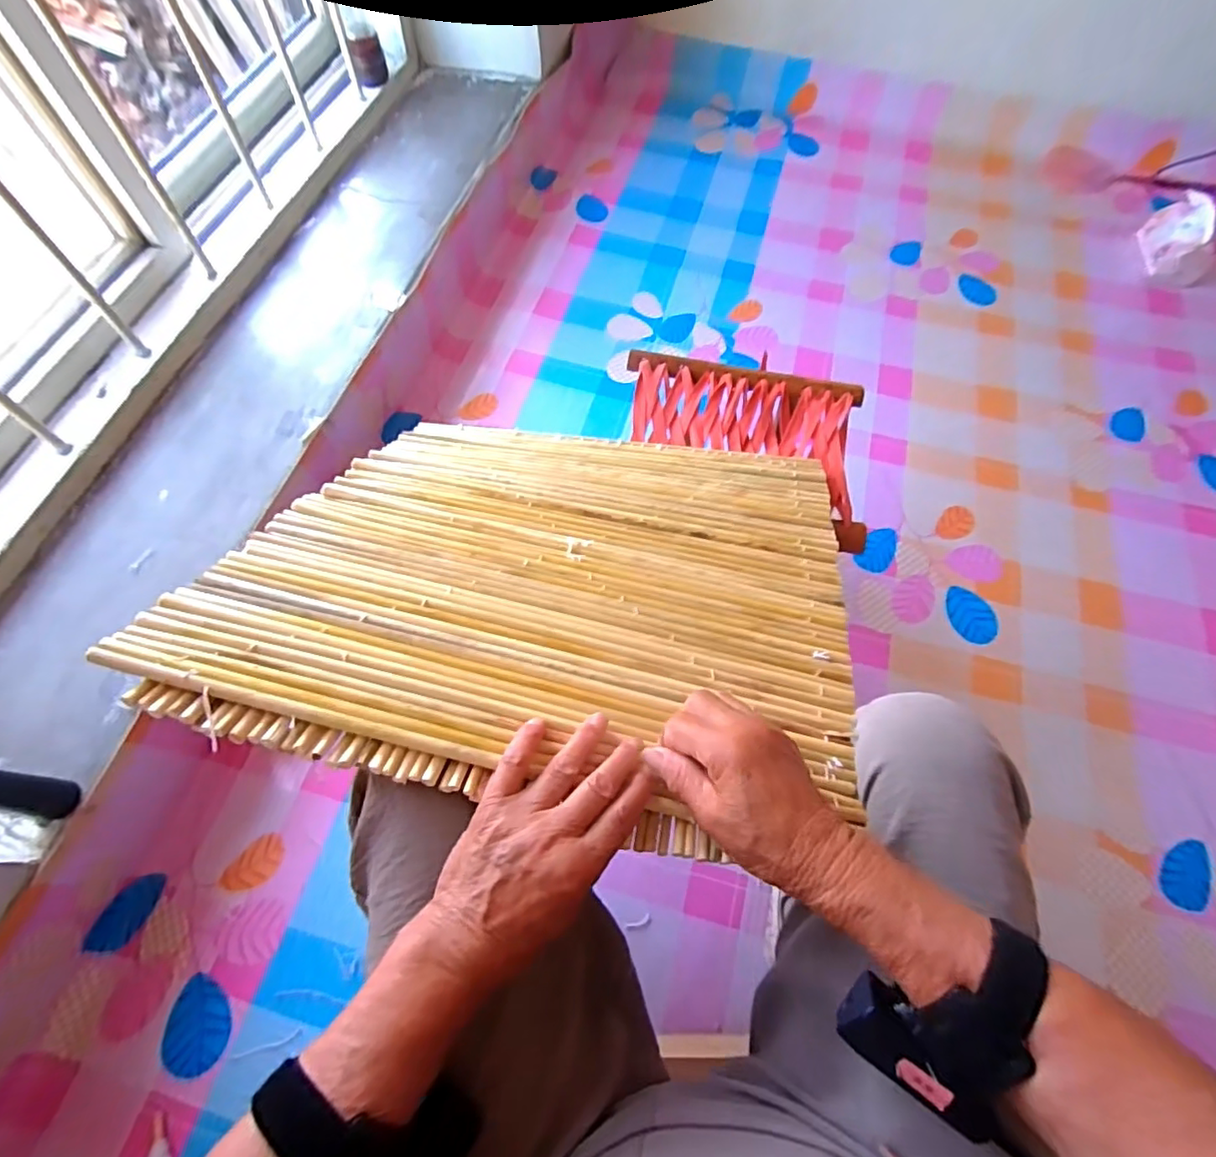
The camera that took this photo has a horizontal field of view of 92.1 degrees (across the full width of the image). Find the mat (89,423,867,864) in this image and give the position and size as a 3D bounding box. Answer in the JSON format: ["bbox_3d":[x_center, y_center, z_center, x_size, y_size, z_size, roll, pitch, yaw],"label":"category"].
[{"bbox_3d":[-0.032,-0.014,0.491,0.464,0.034,0.421,14,42,0],"label":"mat"}]

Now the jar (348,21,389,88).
[{"bbox_3d":[-0.399,-0.870,0.976,0.049,0.074,0.065,-15,66,-6],"label":"jar"}]

